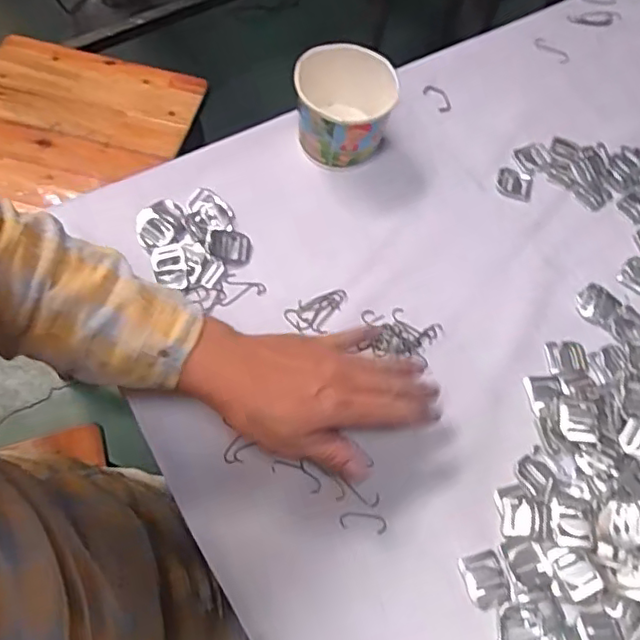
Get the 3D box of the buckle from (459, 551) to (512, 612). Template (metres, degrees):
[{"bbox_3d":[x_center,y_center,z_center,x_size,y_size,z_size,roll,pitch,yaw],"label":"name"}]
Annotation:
[{"bbox_3d":[0.119,0.187,0.419,0.030,0.004,0.036,-13,66,-10],"label":"buckle"}]

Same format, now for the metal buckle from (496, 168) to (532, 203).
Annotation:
[{"bbox_3d":[0.191,-0.133,0.574,0.037,0.005,0.032,21,65,6],"label":"metal buckle"}]

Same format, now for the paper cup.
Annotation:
[{"bbox_3d":[0.022,-0.198,0.549,0.087,0.084,0.088,1,64,-3],"label":"paper cup"}]

